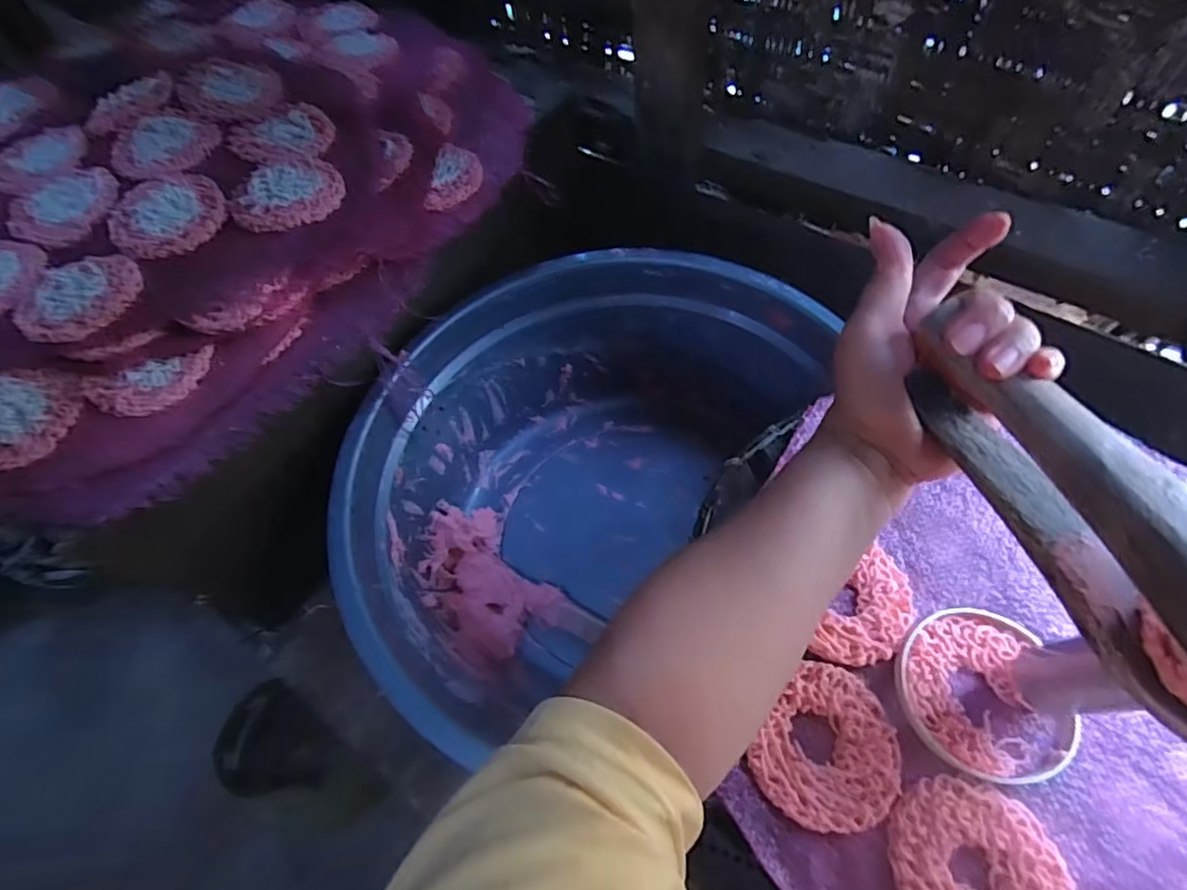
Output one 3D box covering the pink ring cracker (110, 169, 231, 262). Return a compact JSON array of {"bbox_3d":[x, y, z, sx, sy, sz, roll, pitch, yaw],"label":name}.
[{"bbox_3d":[-0.313,-0.170,0.428,0.079,0.015,0.076,-27,60,-13],"label":"pink ring cracker"}]

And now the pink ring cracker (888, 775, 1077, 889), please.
[{"bbox_3d":[0.185,0.204,0.277,0.080,0.006,0.075,-2,58,3],"label":"pink ring cracker"}]

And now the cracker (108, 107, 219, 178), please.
[{"bbox_3d":[-0.343,-0.241,0.464,0.087,0.011,0.079,19,61,15],"label":"cracker"}]

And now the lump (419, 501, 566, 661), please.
[{"bbox_3d":[-0.103,0.119,0.530,0.090,0.068,0.139,-36,63,-18],"label":"lump"}]

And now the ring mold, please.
[{"bbox_3d":[0.213,0.134,0.317,0.087,0.008,0.089,-2,58,3],"label":"ring mold"}]

